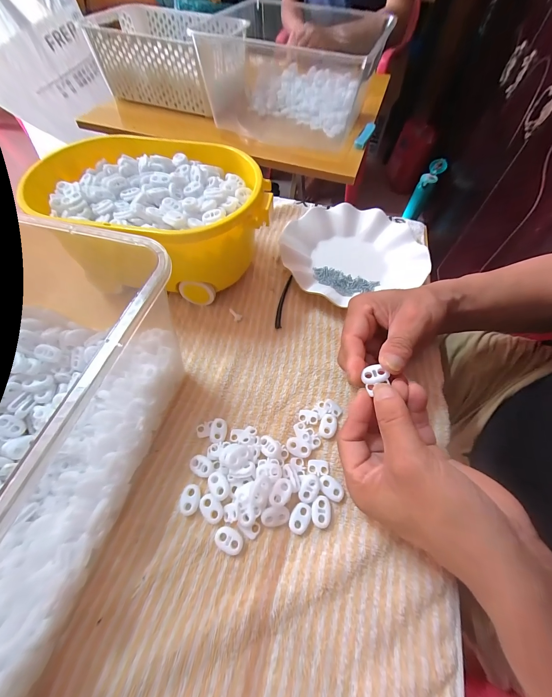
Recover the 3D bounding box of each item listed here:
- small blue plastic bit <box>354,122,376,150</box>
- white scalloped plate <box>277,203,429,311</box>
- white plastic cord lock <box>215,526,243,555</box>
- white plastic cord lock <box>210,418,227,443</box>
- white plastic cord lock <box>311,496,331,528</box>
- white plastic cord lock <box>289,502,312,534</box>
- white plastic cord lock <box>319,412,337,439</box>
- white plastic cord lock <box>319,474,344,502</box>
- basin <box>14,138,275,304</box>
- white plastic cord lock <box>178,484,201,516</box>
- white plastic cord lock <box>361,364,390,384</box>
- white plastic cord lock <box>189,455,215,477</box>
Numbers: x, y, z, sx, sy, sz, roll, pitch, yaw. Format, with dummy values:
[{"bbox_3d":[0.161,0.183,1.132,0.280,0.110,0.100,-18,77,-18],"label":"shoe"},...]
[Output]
[{"bbox_3d":[0.184,-0.442,0.556,0.025,0.011,0.089,23,62,12],"label":"small blue plastic bit"},{"bbox_3d":[0.100,-0.134,0.364,0.180,0.020,0.180,1,60,-1],"label":"white scalloped plate"},{"bbox_3d":[-0.036,0.147,0.206,0.022,0.007,0.015,18,61,9],"label":"white plastic cord lock"},{"bbox_3d":[-0.053,0.076,0.247,0.014,0.004,0.022,10,54,-12],"label":"white plastic cord lock"},{"bbox_3d":[0.036,0.131,0.216,0.015,0.004,0.022,7,60,3],"label":"white plastic cord lock"},{"bbox_3d":[0.019,0.135,0.214,0.015,0.004,0.021,27,63,14],"label":"white plastic cord lock"},{"bbox_3d":[0.049,0.072,0.253,0.014,0.004,0.023,17,61,9],"label":"white plastic cord lock"},{"bbox_3d":[0.047,0.117,0.226,0.022,0.005,0.015,38,66,19],"label":"white plastic cord lock"},{"bbox_3d":[-0.129,-0.145,0.318,0.235,0.108,0.164,5,60,1],"label":"basin"},{"bbox_3d":[-0.070,0.124,0.220,0.016,0.006,0.022,6,60,2],"label":"white plastic cord lock"},{"bbox_3d":[0.080,0.022,0.219,0.018,0.008,0.014,-22,65,11],"label":"white plastic cord lock"},{"bbox_3d":[-0.064,0.102,0.233,0.023,0.007,0.015,28,63,14],"label":"white plastic cord lock"}]

